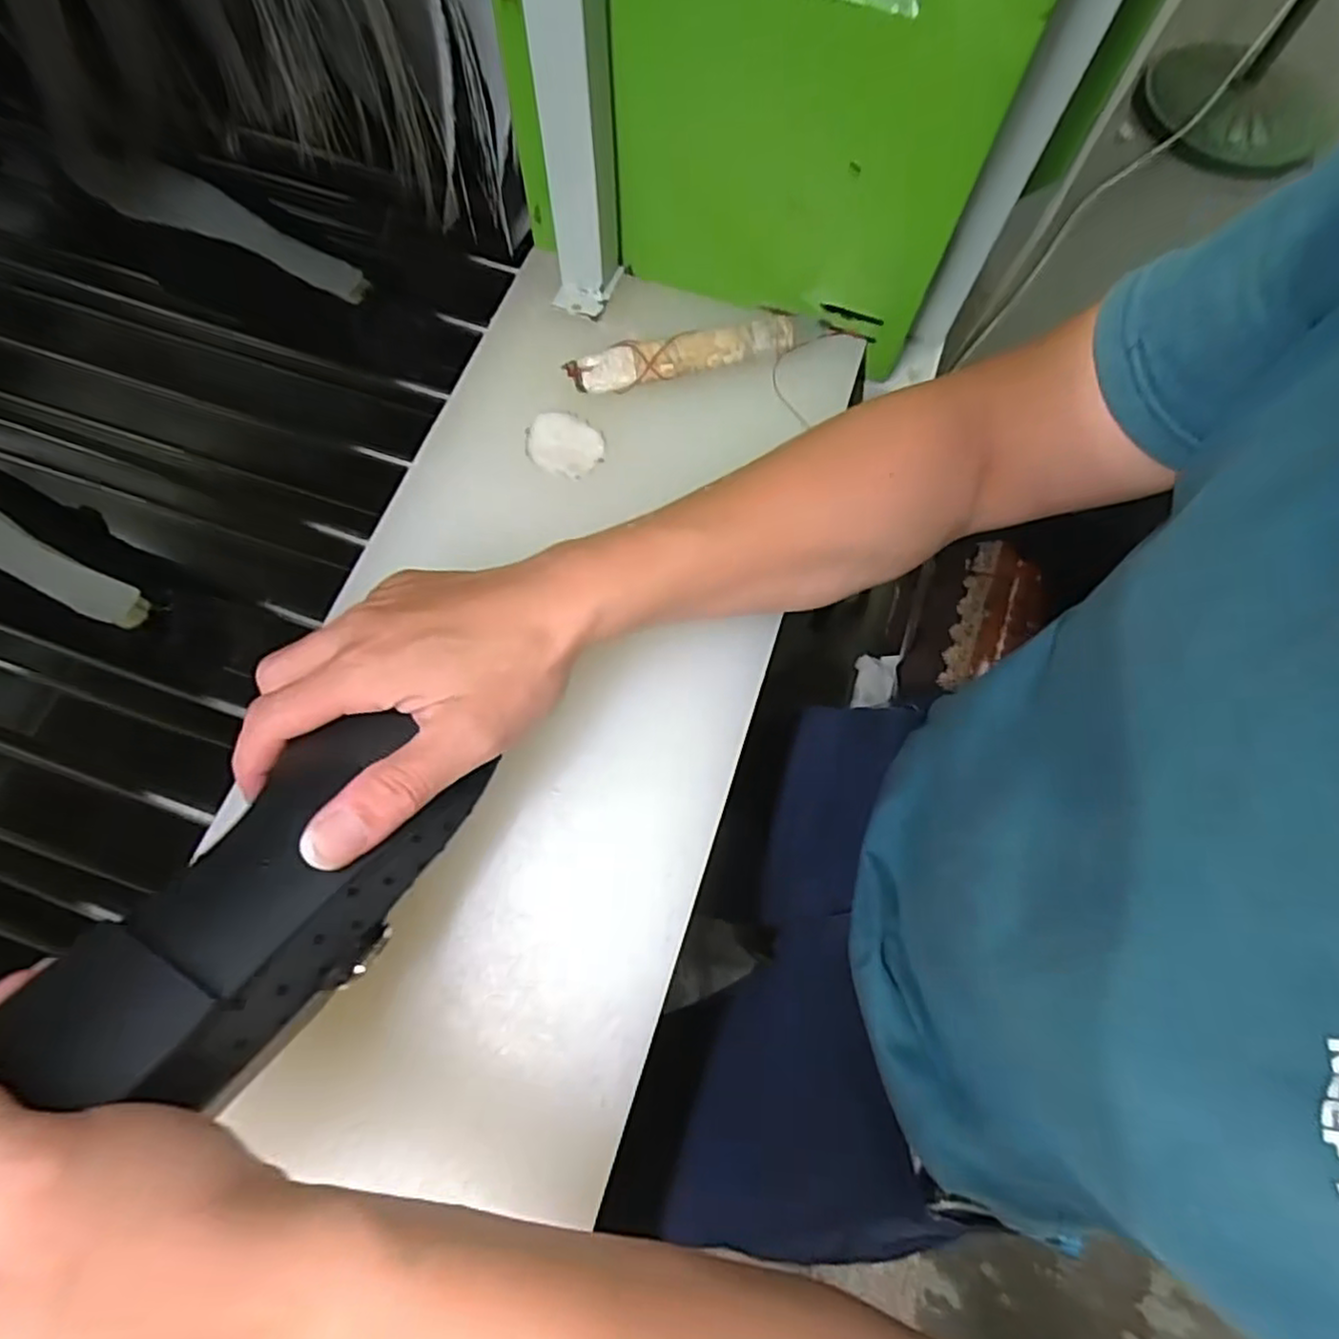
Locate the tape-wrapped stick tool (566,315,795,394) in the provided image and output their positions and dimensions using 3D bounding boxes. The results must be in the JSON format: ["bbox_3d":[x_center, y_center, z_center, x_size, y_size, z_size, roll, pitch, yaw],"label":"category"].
[{"bbox_3d":[0.009,-0.201,0.439,0.143,0.016,0.028,-14,72,-7],"label":"tape-wrapped stick tool"}]

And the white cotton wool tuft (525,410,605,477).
[{"bbox_3d":[-0.065,-0.140,0.424,0.046,0.004,0.040,36,73,10],"label":"white cotton wool tuft"}]

